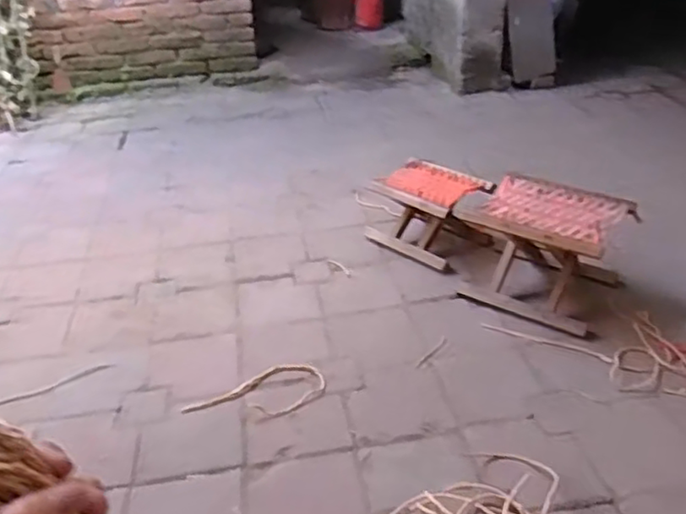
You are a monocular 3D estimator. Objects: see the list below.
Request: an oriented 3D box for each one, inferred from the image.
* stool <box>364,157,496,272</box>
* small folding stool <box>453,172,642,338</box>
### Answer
[{"bbox_3d":[0.225,-0.119,1.731,0.286,0.185,0.214,22,40,32],"label":"stool"},{"bbox_3d":[0.463,-0.021,1.531,0.340,0.224,0.272,20,39,30],"label":"small folding stool"}]

